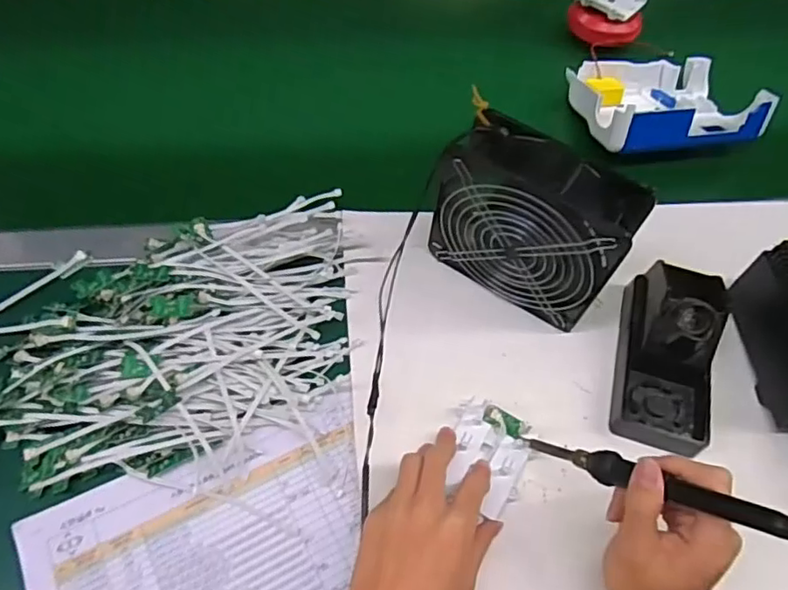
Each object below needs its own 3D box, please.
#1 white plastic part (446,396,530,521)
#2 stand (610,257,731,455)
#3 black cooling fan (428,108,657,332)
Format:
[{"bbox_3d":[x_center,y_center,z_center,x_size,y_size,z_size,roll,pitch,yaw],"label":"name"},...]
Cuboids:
[{"bbox_3d":[0.072,0.123,0.452,0.056,0.016,0.079,18,57,9],"label":"white plastic part"},{"bbox_3d":[0.237,0.044,0.497,0.074,0.071,0.158,17,59,4],"label":"stand"},{"bbox_3d":[0.109,-0.054,0.499,0.153,0.162,0.066,29,61,11],"label":"black cooling fan"}]

